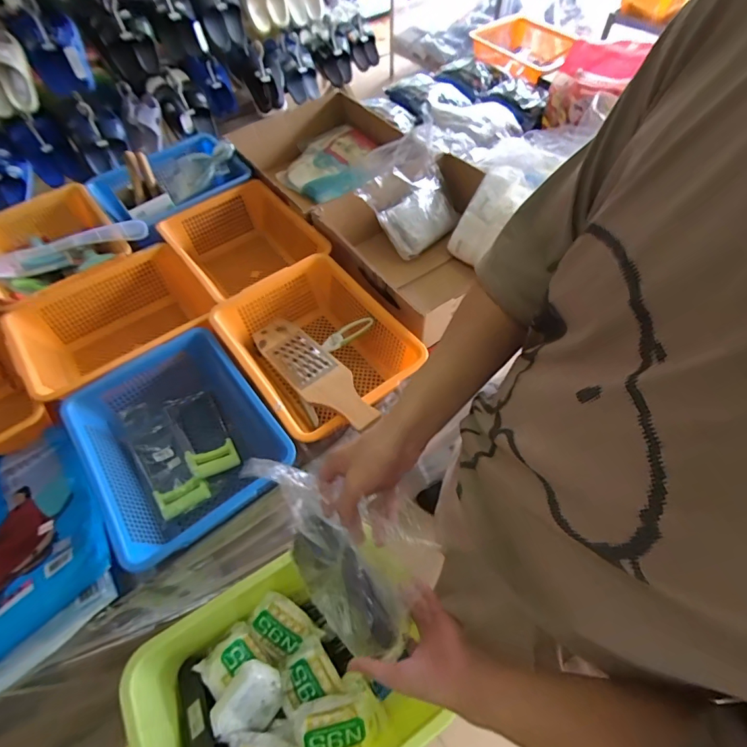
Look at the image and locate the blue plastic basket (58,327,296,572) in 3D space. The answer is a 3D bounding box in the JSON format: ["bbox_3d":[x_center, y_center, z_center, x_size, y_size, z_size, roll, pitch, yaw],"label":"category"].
[{"bbox_3d":[-0.340,0.129,0.759,0.293,0.134,0.360,-34,62,-18],"label":"blue plastic basket"}]

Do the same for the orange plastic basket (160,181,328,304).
[{"bbox_3d":[-0.301,-0.273,1.045,0.274,0.193,0.330,-34,62,-18],"label":"orange plastic basket"}]

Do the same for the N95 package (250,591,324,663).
[{"bbox_3d":[-0.184,0.513,0.853,0.134,0.051,0.098,35,65,22],"label":"N95 package"}]

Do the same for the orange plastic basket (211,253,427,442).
[{"bbox_3d":[-0.110,-0.038,0.851,0.277,0.151,0.360,-34,62,-18],"label":"orange plastic basket"}]

